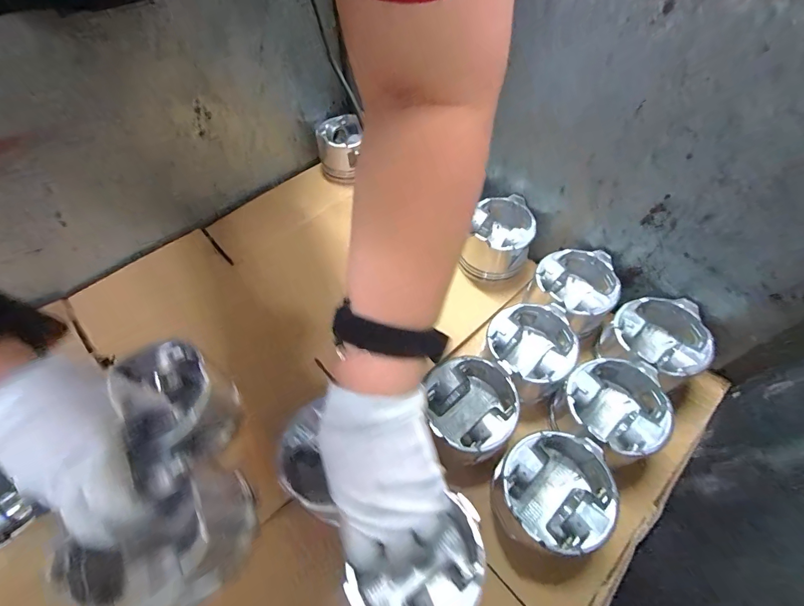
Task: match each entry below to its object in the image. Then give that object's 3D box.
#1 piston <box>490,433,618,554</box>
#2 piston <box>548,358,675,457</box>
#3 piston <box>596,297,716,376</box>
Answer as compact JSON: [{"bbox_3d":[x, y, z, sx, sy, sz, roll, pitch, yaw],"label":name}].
[{"bbox_3d":[0.138,0.186,0.362,0.106,0.081,0.094,-2,56,1],"label":"piston"},{"bbox_3d":[0.219,0.114,0.400,0.102,0.075,0.096,10,57,8],"label":"piston"},{"bbox_3d":[0.292,0.047,0.433,0.104,0.062,0.097,-18,58,-10],"label":"piston"}]

